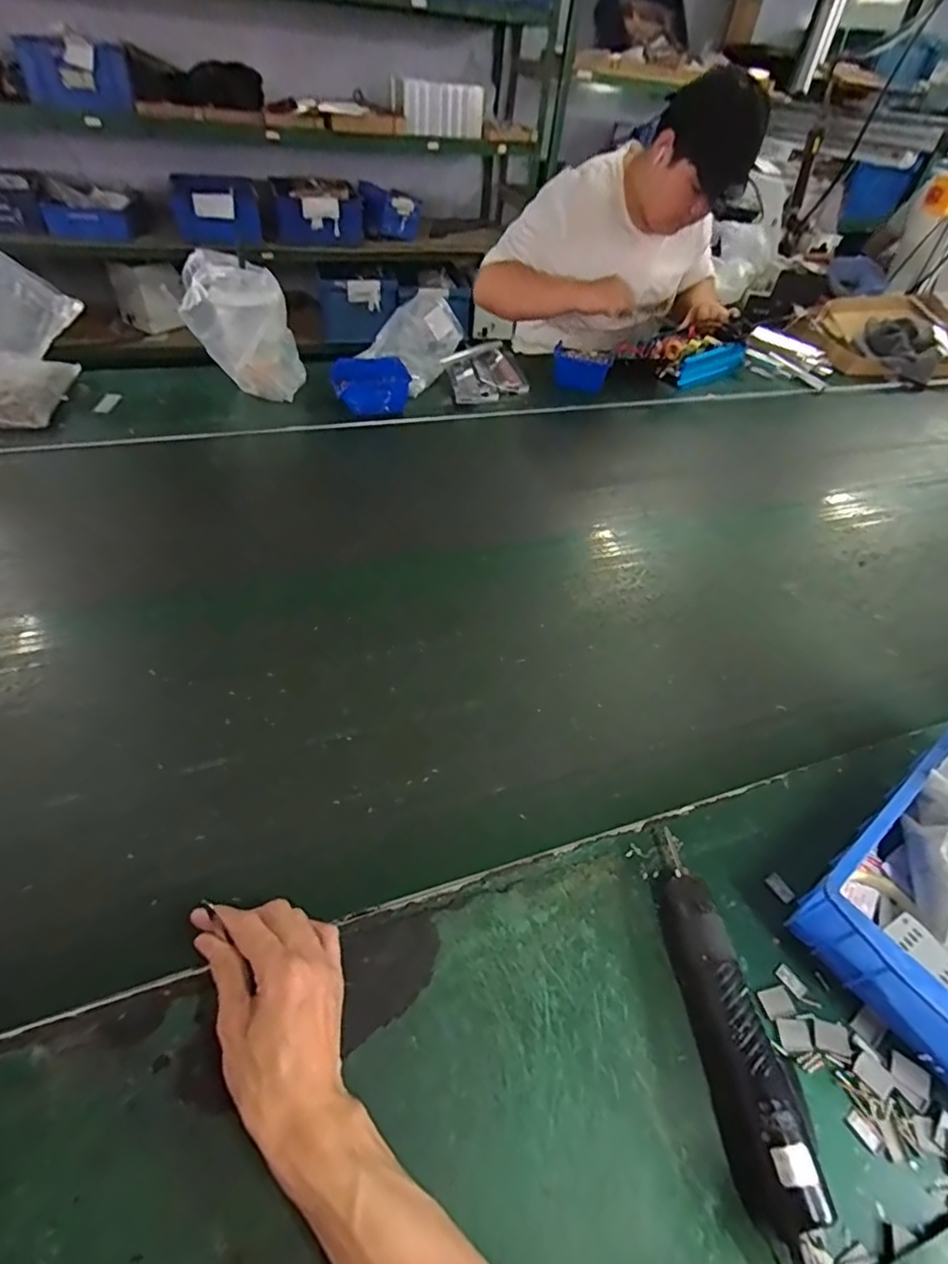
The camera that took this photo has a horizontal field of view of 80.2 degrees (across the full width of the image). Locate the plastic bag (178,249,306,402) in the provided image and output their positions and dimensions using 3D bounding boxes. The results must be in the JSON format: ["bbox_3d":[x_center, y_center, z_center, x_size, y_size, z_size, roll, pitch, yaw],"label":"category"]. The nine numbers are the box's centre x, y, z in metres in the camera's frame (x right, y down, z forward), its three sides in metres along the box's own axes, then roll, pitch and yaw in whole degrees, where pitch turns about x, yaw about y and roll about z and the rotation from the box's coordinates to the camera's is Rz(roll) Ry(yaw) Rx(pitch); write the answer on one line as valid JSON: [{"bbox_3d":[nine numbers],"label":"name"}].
[{"bbox_3d":[-0.410,-0.540,1.000,0.183,0.196,0.136,-6,47,-12],"label":"plastic bag"}]

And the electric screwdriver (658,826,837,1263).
[{"bbox_3d":[0.181,0.280,0.387,0.046,0.037,0.304,1,46,-7],"label":"electric screwdriver"}]

